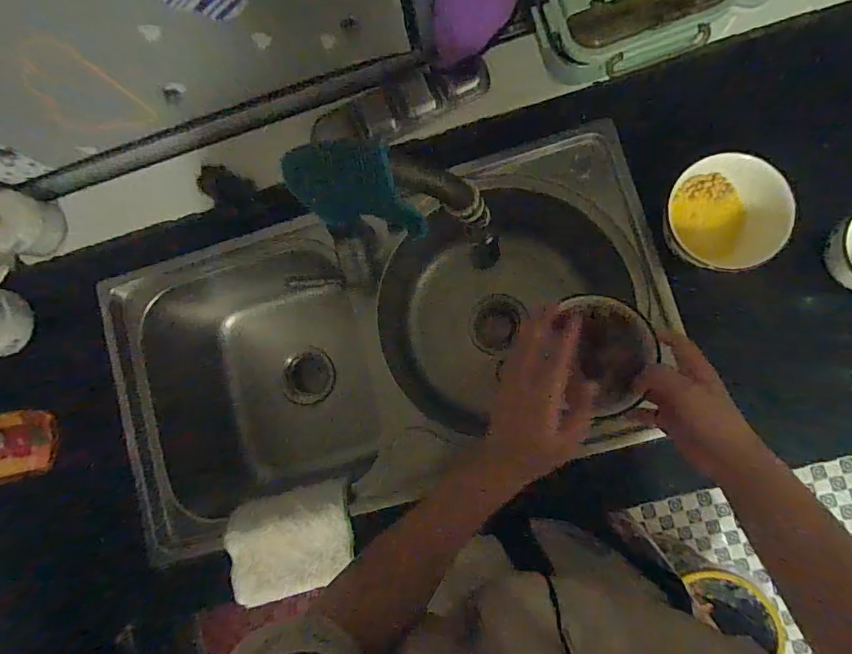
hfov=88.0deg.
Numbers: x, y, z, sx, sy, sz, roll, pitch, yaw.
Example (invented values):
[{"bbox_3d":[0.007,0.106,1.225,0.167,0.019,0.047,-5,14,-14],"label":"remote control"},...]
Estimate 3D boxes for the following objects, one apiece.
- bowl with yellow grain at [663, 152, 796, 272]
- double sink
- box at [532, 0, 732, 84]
[{"bbox_3d":[0.349,-0.129,0.534,0.128,0.067,0.132,-1,85,6],"label":"bowl with yellow grain"},{"bbox_3d":[-0.071,0.022,0.720,0.792,0.258,0.427,-15,84,5],"label":"double sink"},{"bbox_3d":[0.257,-0.405,0.555,0.231,0.071,0.159,-14,84,5],"label":"box"}]

